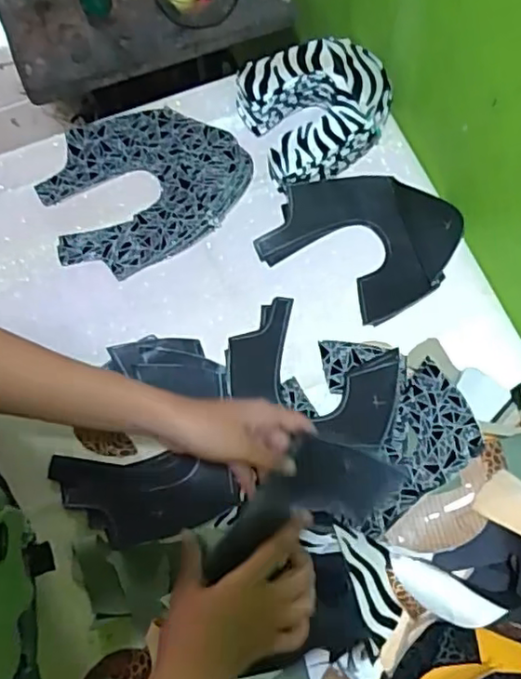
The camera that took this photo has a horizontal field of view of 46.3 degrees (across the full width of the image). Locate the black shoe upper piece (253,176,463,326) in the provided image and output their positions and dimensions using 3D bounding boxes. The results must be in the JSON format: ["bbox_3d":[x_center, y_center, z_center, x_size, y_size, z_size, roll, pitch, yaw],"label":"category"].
[{"bbox_3d":[0.119,-0.121,0.718,0.202,0.017,0.169,26,73,8],"label":"black shoe upper piece"}]

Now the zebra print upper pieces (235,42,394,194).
[{"bbox_3d":[0.067,-0.281,0.741,0.163,0.074,0.164,0,71,0],"label":"zebra print upper pieces"}]

